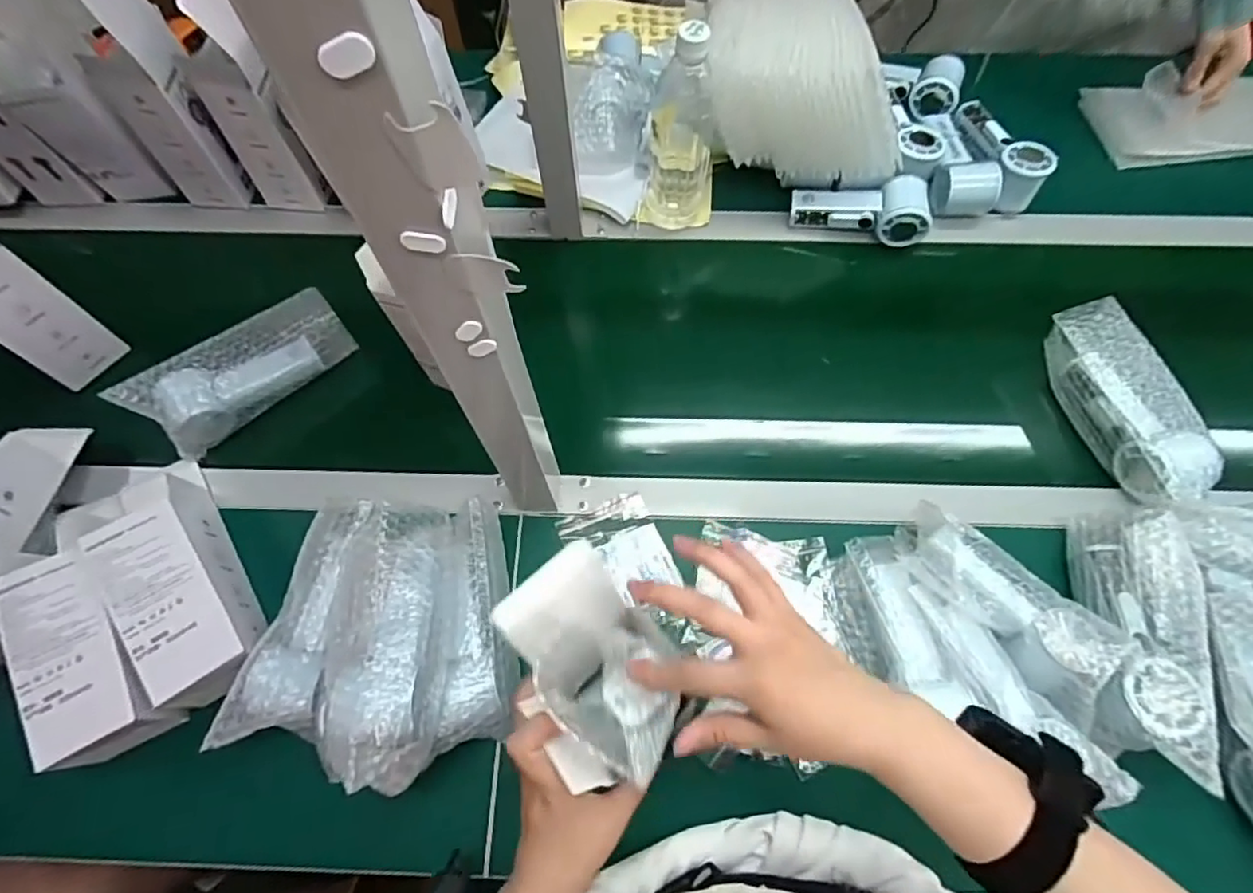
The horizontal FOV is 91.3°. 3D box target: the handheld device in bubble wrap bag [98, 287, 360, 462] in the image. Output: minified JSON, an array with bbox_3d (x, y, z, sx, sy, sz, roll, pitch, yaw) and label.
[{"bbox_3d":[-0.391,-0.079,0.635,0.204,0.069,0.069,-38,72,-13],"label":"handheld device in bubble wrap bag"}]

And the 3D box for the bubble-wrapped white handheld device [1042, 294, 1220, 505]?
[{"bbox_3d":[0.490,-0.042,0.604,0.057,0.075,0.201,-15,69,-5],"label":"bubble-wrapped white handheld device"}]

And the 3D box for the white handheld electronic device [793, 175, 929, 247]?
[{"bbox_3d":[0.272,-0.281,0.714,0.150,0.047,0.061,11,69,6],"label":"white handheld electronic device"}]

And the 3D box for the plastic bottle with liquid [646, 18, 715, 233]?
[{"bbox_3d":[0.060,-0.338,0.652,0.075,0.220,0.078,6,68,4],"label":"plastic bottle with liquid"}]

